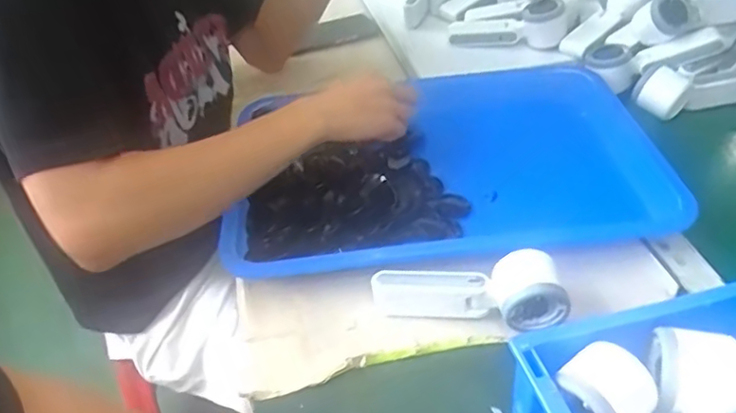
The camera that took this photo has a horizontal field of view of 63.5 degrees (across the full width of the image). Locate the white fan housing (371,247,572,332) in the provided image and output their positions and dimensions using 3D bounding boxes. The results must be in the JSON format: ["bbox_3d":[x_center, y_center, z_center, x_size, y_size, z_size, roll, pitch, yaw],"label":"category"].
[{"bbox_3d":[0.090,0.076,0.539,0.169,0.057,0.059,6,41,10],"label":"white fan housing"}]

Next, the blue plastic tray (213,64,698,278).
[{"bbox_3d":[0.081,-0.050,0.689,0.476,0.048,0.313,-6,40,-5],"label":"blue plastic tray"}]

